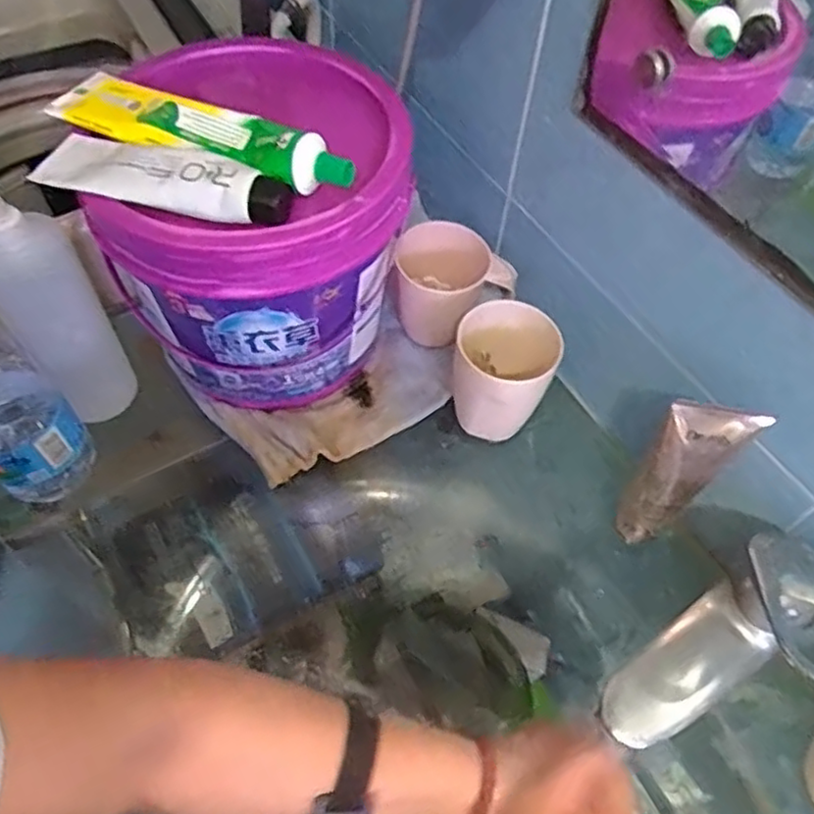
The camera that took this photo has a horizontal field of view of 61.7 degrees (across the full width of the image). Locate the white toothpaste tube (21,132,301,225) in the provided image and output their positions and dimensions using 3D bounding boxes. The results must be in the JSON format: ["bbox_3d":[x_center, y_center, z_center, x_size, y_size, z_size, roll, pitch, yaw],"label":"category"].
[{"bbox_3d":[-0.153,-0.143,0.418,0.162,0.024,0.048,19,57,10],"label":"white toothpaste tube"}]

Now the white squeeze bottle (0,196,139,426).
[{"bbox_3d":[-0.252,-0.064,0.487,0.060,0.192,0.066,-36,64,-23],"label":"white squeeze bottle"}]

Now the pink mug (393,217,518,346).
[{"bbox_3d":[0.039,-0.098,0.592,0.101,0.091,0.074,8,56,3],"label":"pink mug"}]

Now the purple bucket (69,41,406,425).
[{"bbox_3d":[-0.103,-0.129,0.550,0.201,0.213,0.228,3,56,0],"label":"purple bucket"}]

